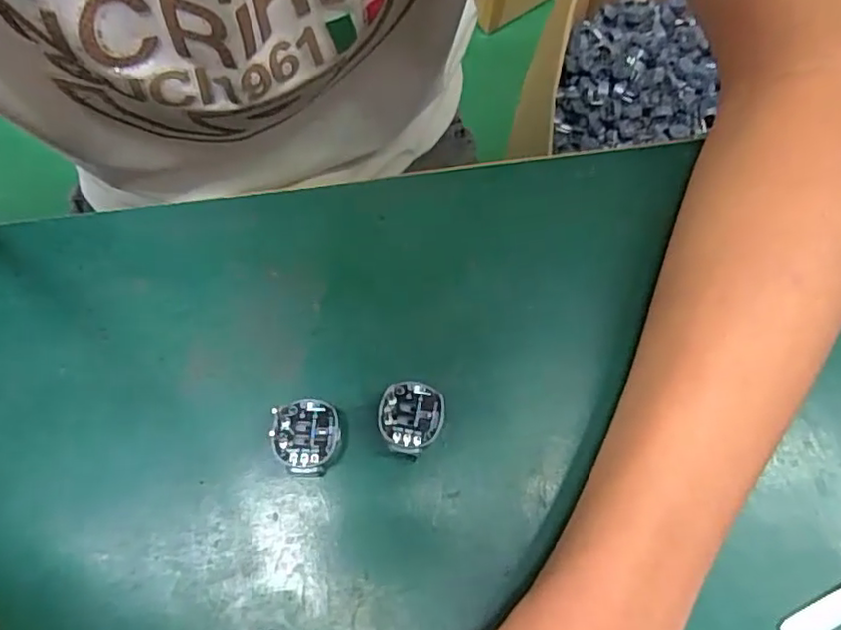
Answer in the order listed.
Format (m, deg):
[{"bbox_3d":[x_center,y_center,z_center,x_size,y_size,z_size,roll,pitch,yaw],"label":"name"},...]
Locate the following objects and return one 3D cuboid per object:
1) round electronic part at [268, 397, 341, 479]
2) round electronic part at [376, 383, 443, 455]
[{"bbox_3d":[-0.044,0.049,0.244,0.025,0.010,0.030,-11,70,-5],"label":"round electronic part"},{"bbox_3d":[-0.004,0.041,0.247,0.025,0.010,0.028,3,70,0],"label":"round electronic part"}]

